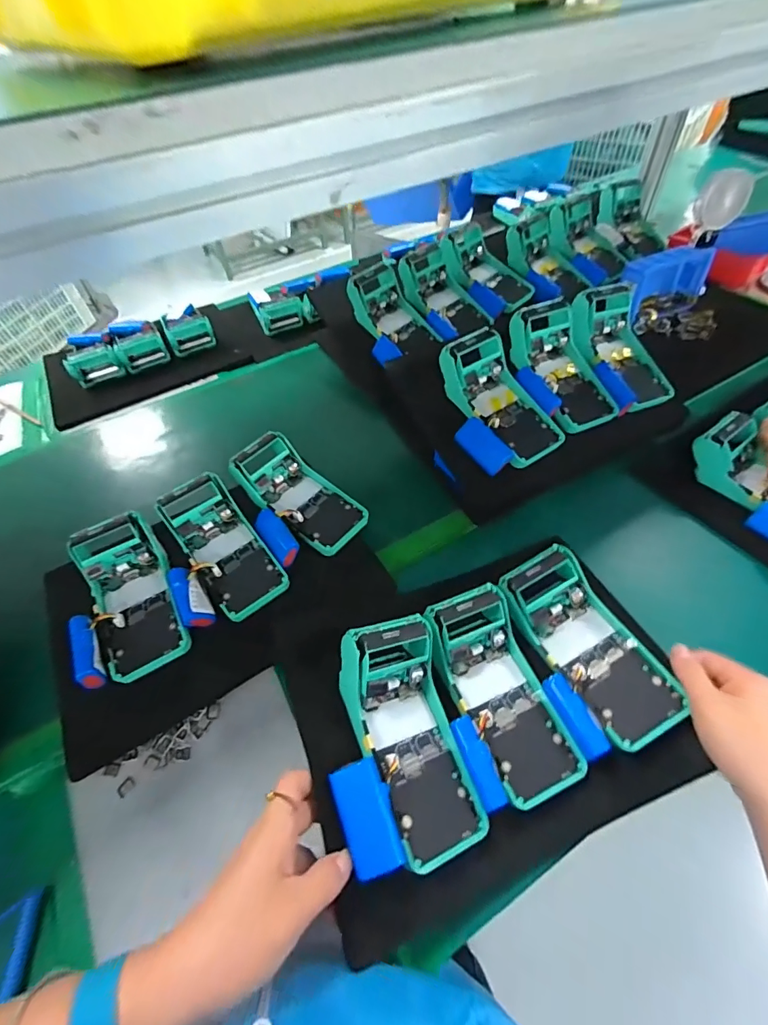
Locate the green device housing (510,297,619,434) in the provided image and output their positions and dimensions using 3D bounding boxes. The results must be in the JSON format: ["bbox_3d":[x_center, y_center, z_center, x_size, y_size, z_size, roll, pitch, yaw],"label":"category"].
[{"bbox_3d":[0.228,-0.186,0.560,0.083,0.056,0.175,-22,81,-12],"label":"green device housing"}]

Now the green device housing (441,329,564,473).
[{"bbox_3d":[0.143,-0.138,0.525,0.082,0.051,0.173,-34,85,-21],"label":"green device housing"}]

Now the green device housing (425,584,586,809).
[{"bbox_3d":[0.101,0.157,0.385,0.083,0.051,0.170,-21,72,-12],"label":"green device housing"}]

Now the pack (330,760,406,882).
[{"bbox_3d":[-0.011,0.213,0.299,0.036,0.012,0.065,-19,53,-10],"label":"pack"}]

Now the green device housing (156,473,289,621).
[{"bbox_3d":[-0.184,0.038,0.483,0.079,0.051,0.175,-32,68,-19],"label":"green device housing"}]

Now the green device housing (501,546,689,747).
[{"bbox_3d":[0.188,0.116,0.391,0.078,0.055,0.166,-25,54,-15],"label":"green device housing"}]

